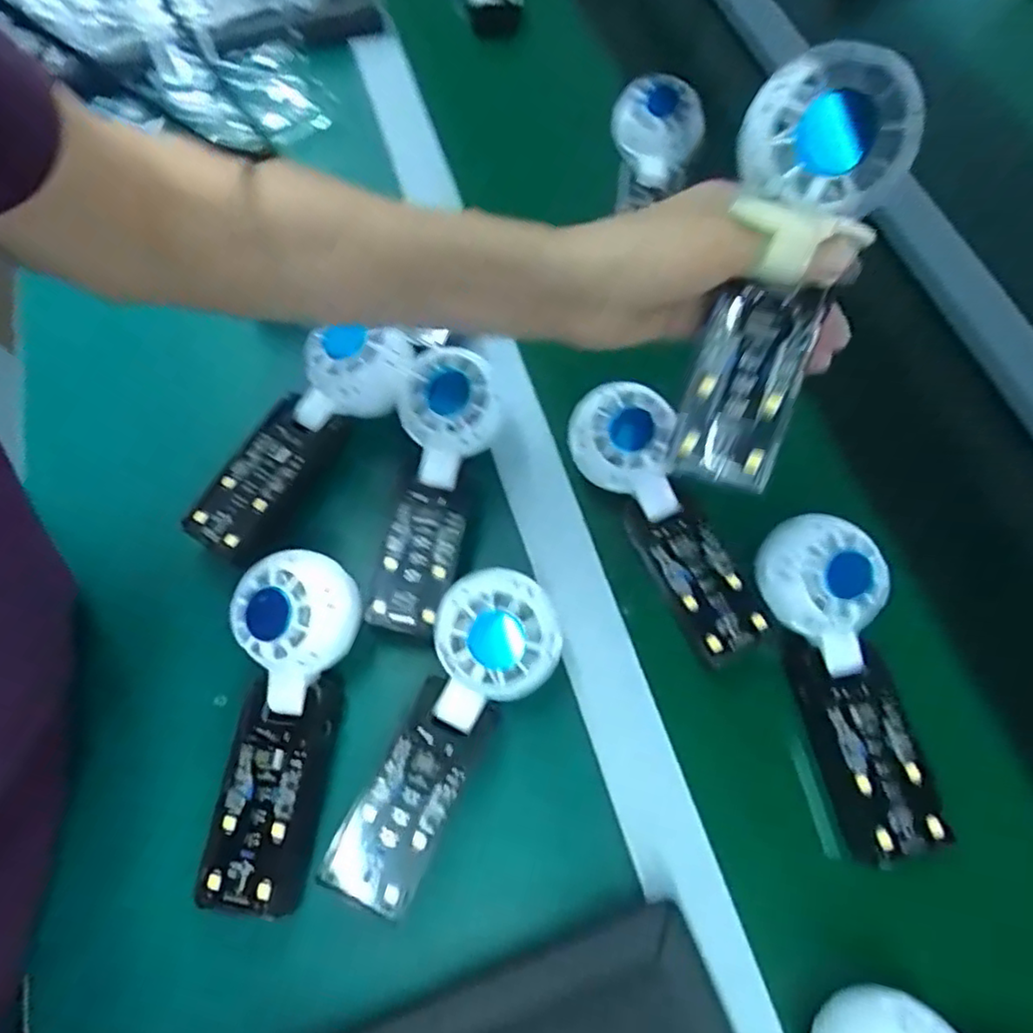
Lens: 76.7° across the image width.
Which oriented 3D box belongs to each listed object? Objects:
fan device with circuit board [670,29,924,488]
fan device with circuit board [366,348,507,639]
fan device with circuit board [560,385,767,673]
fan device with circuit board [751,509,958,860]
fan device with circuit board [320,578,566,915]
[{"bbox_3d":[0.103,-0.093,0.258,0.058,0.028,0.159,17,109,9],"label":"fan device with circuit board"},{"bbox_3d":[-0.053,-0.010,0.374,0.060,0.053,0.149,13,68,7],"label":"fan device with circuit board"},{"bbox_3d":[0.086,0.001,0.375,0.054,0.034,0.161,-25,81,-9],"label":"fan device with circuit board"},{"bbox_3d":[0.170,0.083,0.336,0.055,0.032,0.163,-12,80,-3],"label":"fan device with circuit board"},{"bbox_3d":[-0.034,0.106,0.323,0.057,0.029,0.164,27,83,13],"label":"fan device with circuit board"}]

